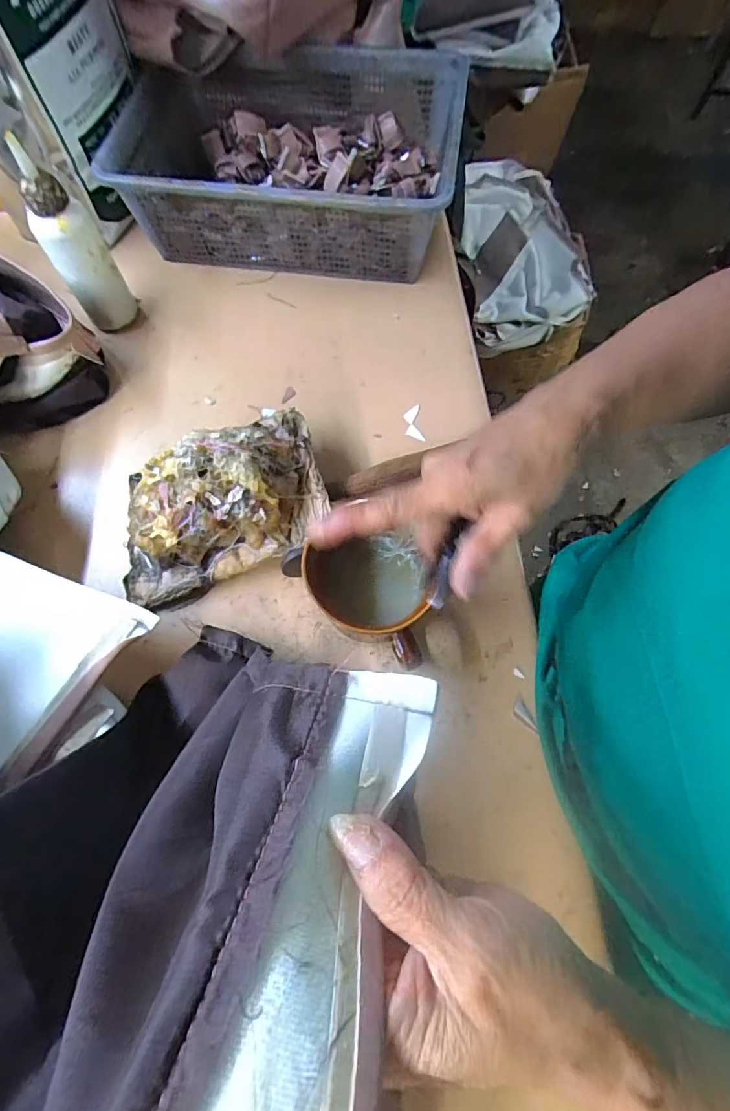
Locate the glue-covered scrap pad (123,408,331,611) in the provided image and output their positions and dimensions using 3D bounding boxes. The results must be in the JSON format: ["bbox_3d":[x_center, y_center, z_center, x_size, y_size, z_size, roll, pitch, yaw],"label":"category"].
[{"bbox_3d":[-0.109,-0.040,0.343,0.157,0.077,0.108,-19,69,-6],"label":"glue-covered scrap pad"}]

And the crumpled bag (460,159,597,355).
[{"bbox_3d":[0.333,-0.622,0.989,0.256,0.088,0.437,-2,68,0],"label":"crumpled bag"}]

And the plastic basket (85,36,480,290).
[{"bbox_3d":[-0.071,-0.379,0.467,0.305,0.094,0.220,7,69,4],"label":"plastic basket"}]

